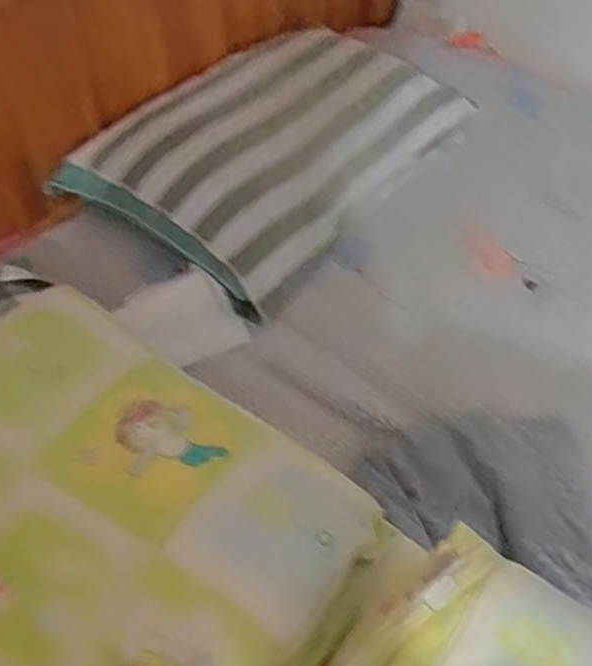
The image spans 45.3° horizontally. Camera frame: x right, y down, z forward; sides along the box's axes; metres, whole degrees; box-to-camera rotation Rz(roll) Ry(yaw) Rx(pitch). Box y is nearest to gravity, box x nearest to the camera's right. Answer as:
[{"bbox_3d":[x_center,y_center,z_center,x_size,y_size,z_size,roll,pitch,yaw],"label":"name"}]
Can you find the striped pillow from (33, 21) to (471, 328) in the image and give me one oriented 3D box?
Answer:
[{"bbox_3d":[-0.029,-0.357,1.233,0.452,0.145,0.680,28,55,19],"label":"striped pillow"}]

